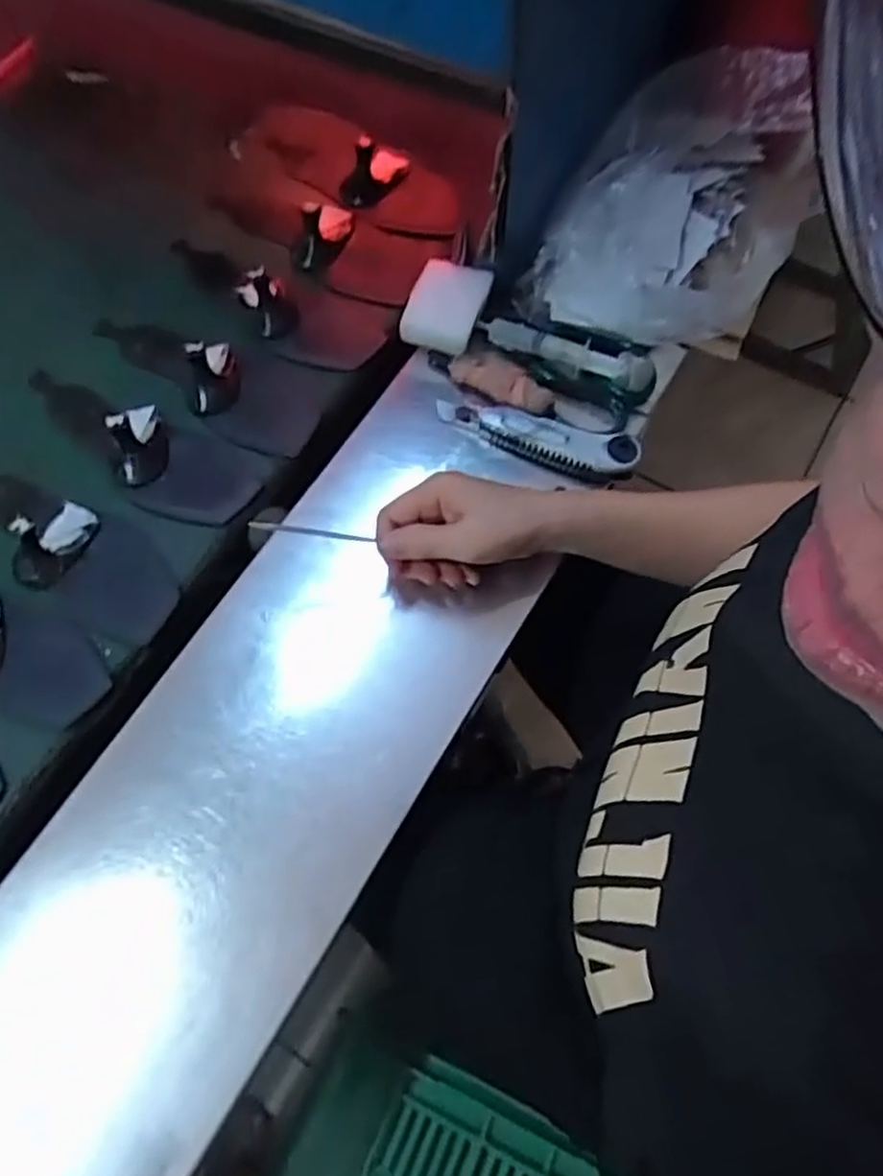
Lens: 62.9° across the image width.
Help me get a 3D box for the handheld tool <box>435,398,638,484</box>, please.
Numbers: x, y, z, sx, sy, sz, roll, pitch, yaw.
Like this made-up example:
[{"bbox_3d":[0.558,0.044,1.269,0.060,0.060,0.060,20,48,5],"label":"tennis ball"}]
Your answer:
[{"bbox_3d":[0.072,-0.116,0.563,0.160,0.017,0.041,13,69,7],"label":"handheld tool"}]

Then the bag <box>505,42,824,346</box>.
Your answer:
[{"bbox_3d":[0.212,-0.333,0.612,0.170,0.096,0.293,28,71,13],"label":"bag"}]

